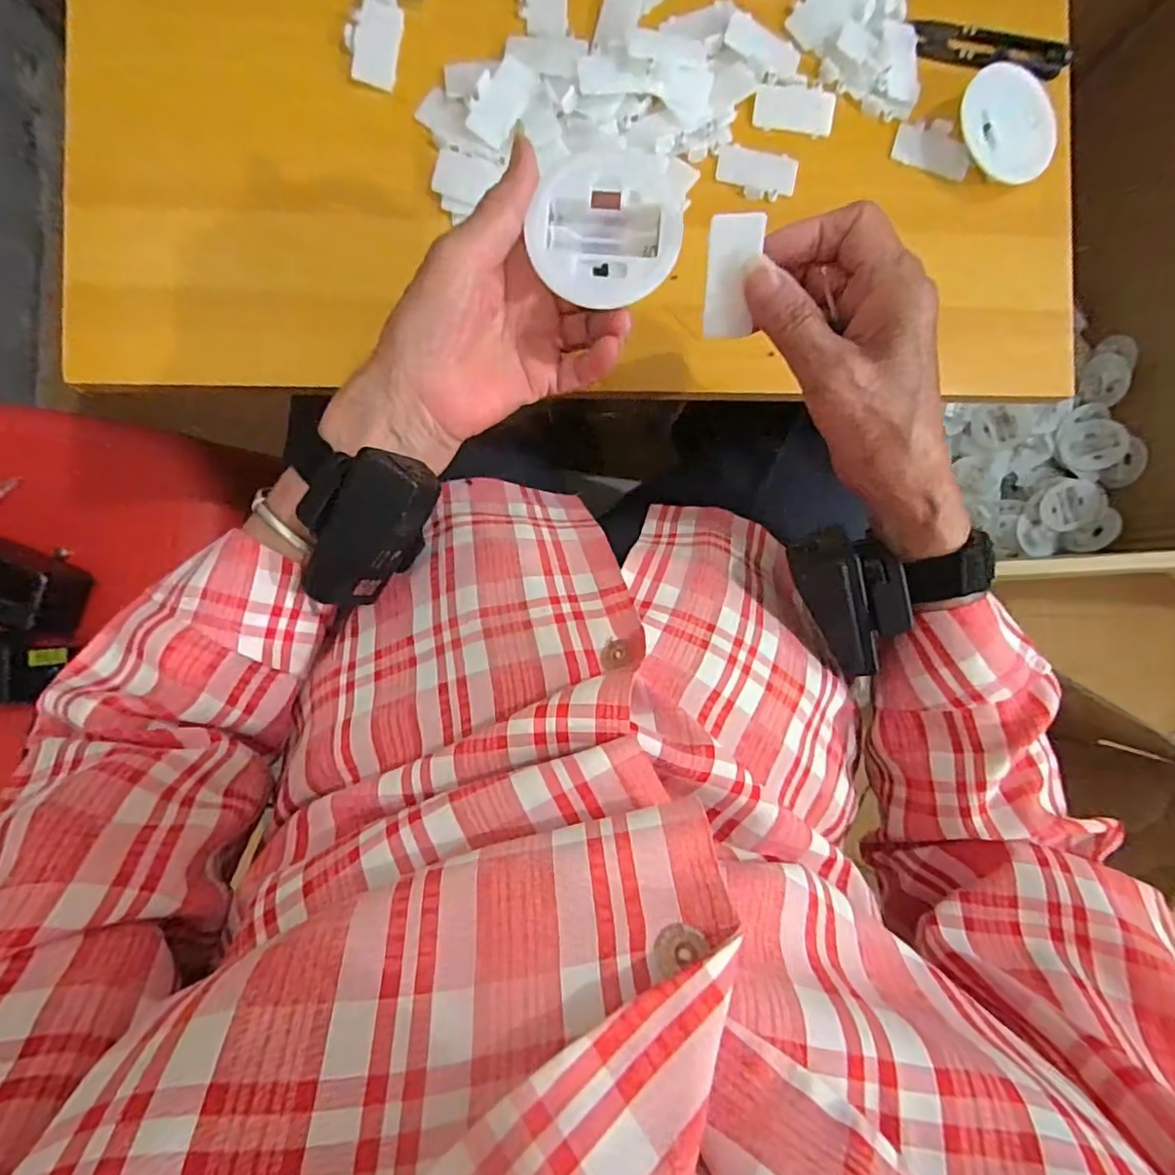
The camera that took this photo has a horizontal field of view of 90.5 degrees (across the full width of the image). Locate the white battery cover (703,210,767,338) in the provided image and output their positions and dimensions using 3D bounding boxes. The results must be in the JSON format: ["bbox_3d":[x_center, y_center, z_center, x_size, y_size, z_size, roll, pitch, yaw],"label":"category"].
[{"bbox_3d":[0.061,-0.132,0.249,0.021,0.005,0.047,2,124,2],"label":"white battery cover"}]

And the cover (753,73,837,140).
[{"bbox_3d":[0.123,-0.287,0.345,0.047,0.005,0.028,7,89,2],"label":"cover"}]

